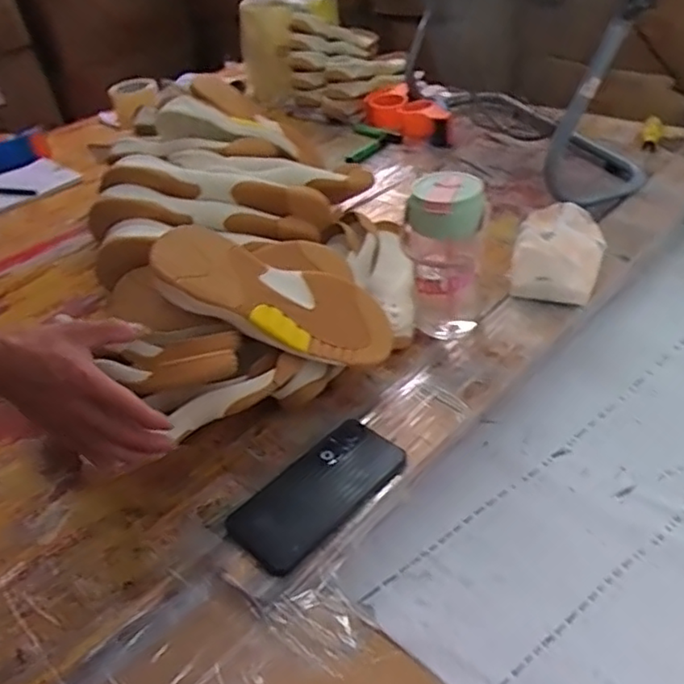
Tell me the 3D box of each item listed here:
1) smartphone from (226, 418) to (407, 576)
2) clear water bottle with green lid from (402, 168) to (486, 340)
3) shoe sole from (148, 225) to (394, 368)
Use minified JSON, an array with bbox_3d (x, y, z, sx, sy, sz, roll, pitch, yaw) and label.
[{"bbox_3d":[-0.023,0.136,0.600,0.084,0.015,0.167,29,48,36],"label":"smartphone"},{"bbox_3d":[0.125,-0.098,0.762,0.091,0.185,0.069,4,40,17],"label":"clear water bottle with green lid"},{"bbox_3d":[-0.060,-0.045,0.644,0.250,0.054,0.092,21,34,-16],"label":"shoe sole"}]

